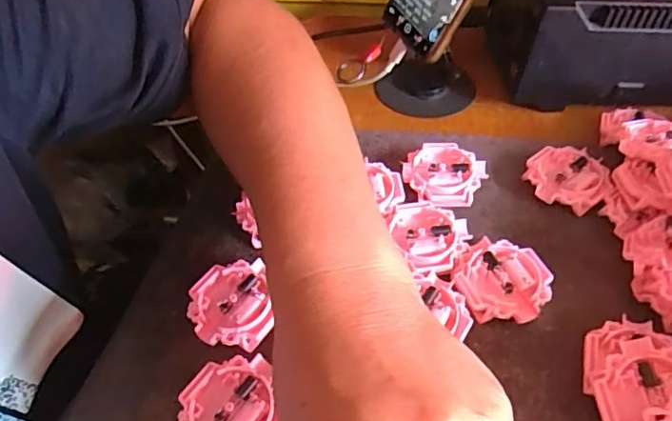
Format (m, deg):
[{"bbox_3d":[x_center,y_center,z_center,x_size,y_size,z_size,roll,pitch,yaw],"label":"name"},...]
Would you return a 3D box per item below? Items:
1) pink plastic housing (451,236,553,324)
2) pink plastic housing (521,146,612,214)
[{"bbox_3d":[0.095,0.043,0.318,0.052,0.017,0.053,-1,49,2],"label":"pink plastic housing"},{"bbox_3d":[0.157,-0.022,0.370,0.052,0.014,0.049,-1,49,2],"label":"pink plastic housing"}]

